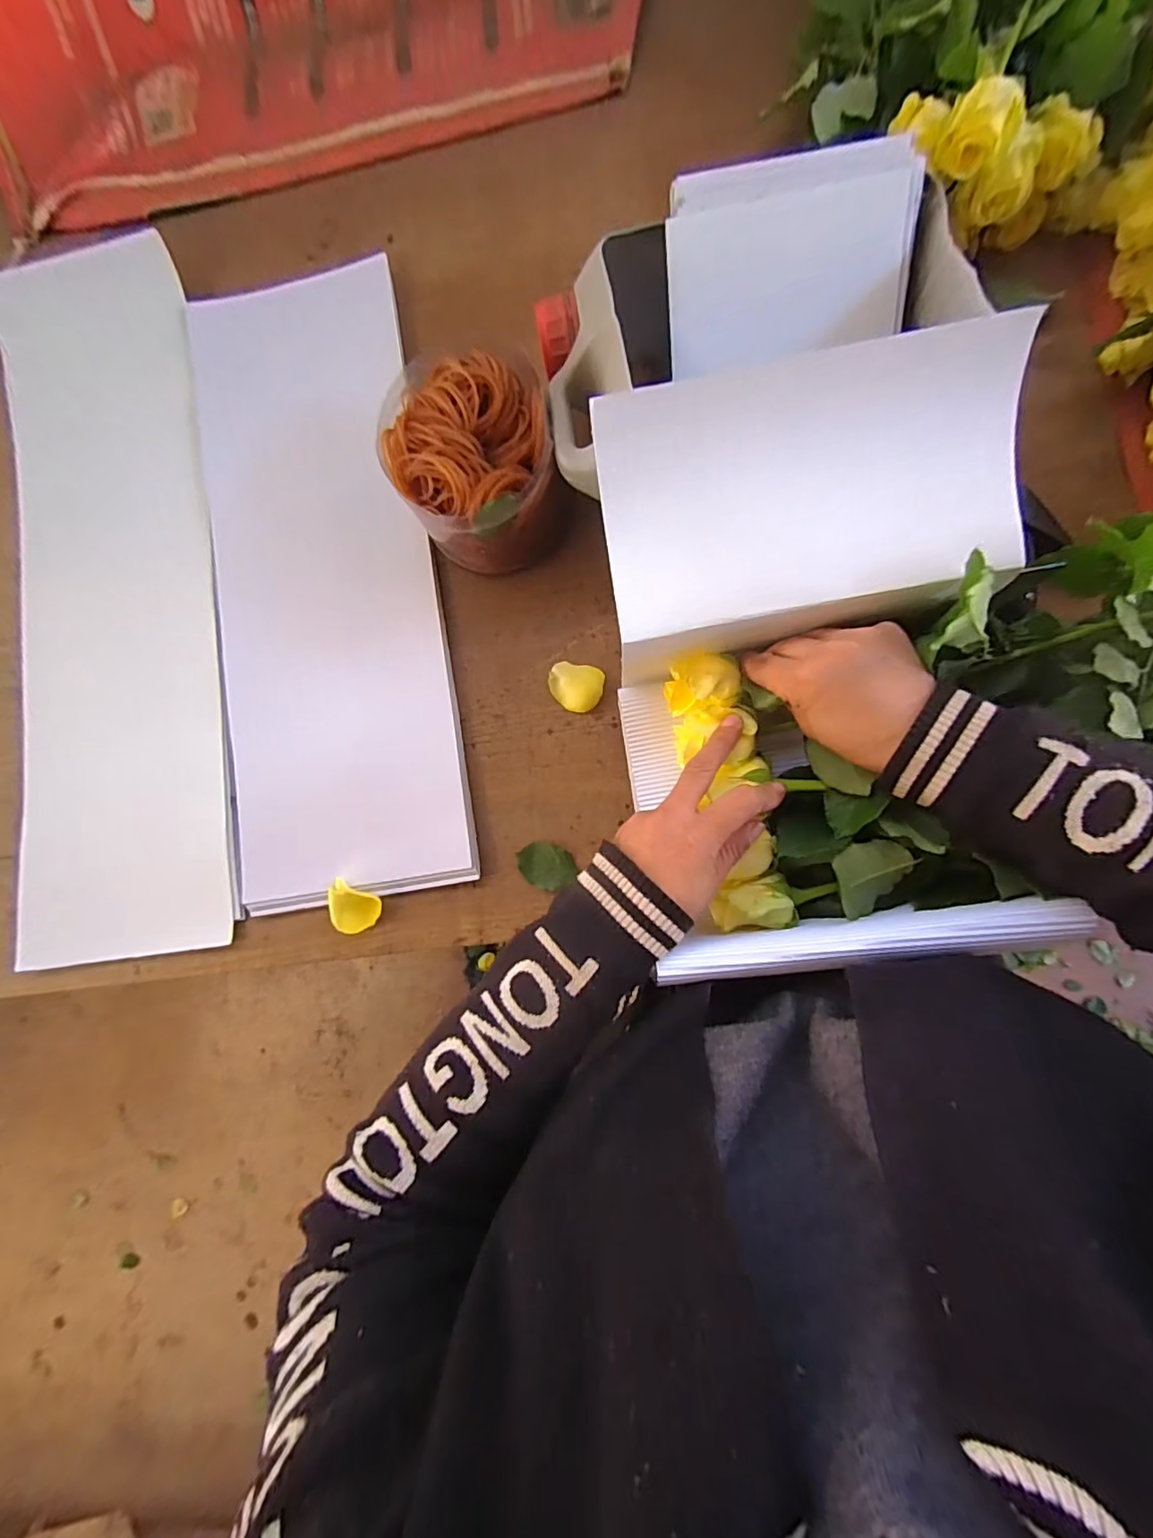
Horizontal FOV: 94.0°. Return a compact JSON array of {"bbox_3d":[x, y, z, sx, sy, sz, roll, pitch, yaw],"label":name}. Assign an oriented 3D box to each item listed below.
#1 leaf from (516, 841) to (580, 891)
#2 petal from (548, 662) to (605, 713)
[{"bbox_3d":[-0.025,0.083,0.457,0.050,0.004,0.038,26,89,7],"label":"leaf"},{"bbox_3d":[0.000,-0.070,0.462,0.045,0.016,0.038,8,87,6],"label":"petal"}]

